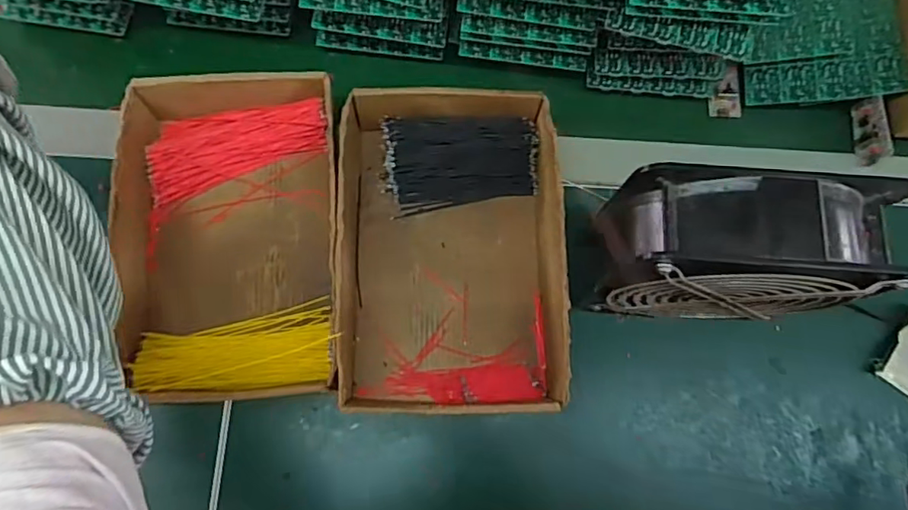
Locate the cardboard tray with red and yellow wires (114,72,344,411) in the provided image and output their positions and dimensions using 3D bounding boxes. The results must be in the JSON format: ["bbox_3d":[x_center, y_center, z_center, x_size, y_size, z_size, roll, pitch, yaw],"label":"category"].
[{"bbox_3d":[-0.155,-0.016,0.394,0.148,0.042,0.224,-3,76,-3],"label":"cardboard tray with red and yellow wires"}]

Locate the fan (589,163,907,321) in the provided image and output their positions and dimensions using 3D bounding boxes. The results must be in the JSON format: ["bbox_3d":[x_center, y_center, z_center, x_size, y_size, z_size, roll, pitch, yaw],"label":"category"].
[{"bbox_3d":[0.166,0.003,0.351,0.150,0.148,0.064,3,76,-1],"label":"fan"}]

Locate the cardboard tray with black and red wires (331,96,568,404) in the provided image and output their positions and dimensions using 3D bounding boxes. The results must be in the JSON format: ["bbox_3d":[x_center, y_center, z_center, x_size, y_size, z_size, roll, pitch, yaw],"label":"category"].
[{"bbox_3d":[-0.002,-0.007,0.399,0.154,0.042,0.236,-1,76,-2],"label":"cardboard tray with black and red wires"}]

